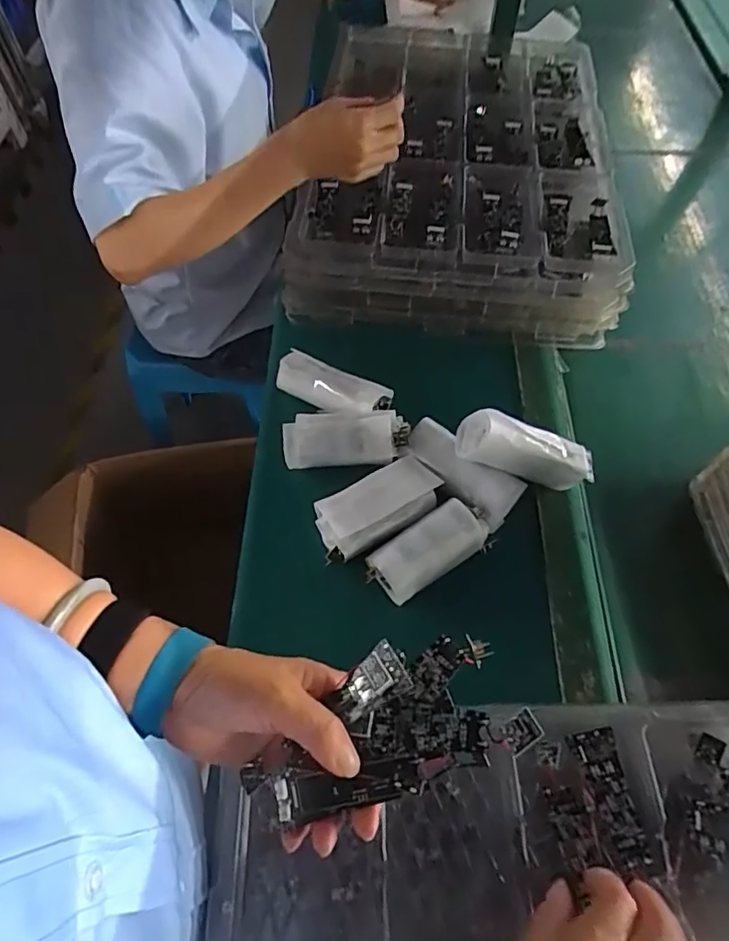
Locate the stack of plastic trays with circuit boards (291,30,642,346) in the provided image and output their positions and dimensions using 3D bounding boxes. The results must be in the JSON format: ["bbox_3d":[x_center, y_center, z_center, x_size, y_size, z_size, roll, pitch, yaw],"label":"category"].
[{"bbox_3d":[0.133,-0.446,0.810,0.404,0.101,0.587,5,61,3],"label":"stack of plastic trays with circuit boards"}]

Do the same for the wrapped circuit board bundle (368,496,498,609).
[{"bbox_3d":[0.063,0.074,0.537,0.125,0.031,0.054,-29,65,-14],"label":"wrapped circuit board bundle"}]

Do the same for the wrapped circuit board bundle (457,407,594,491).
[{"bbox_3d":[0.166,-0.018,0.566,0.135,0.064,0.043,18,61,-9],"label":"wrapped circuit board bundle"}]

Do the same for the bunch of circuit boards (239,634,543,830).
[{"bbox_3d":[0.009,0.144,0.316,0.153,0.034,0.072,-17,62,-9],"label":"bunch of circuit boards"}]

